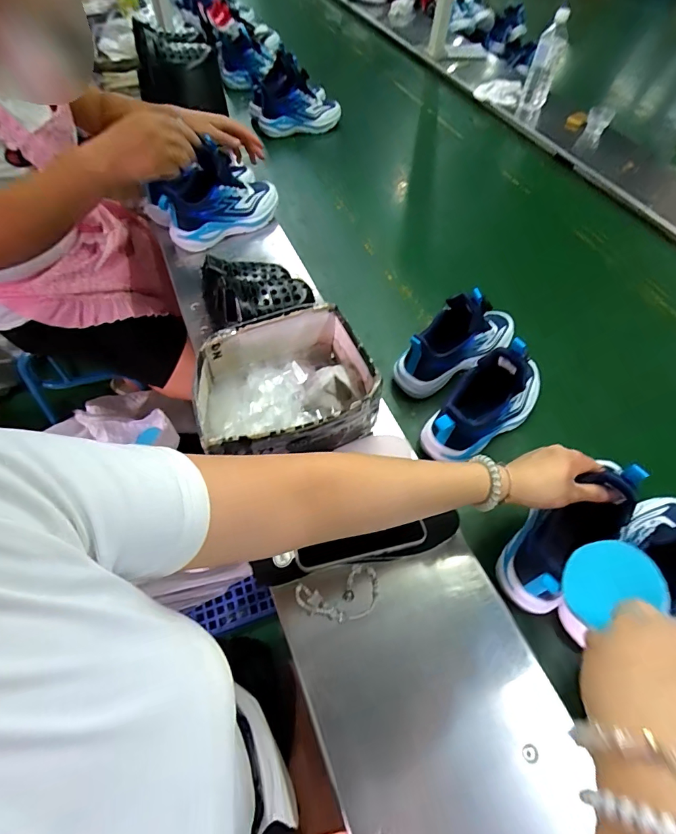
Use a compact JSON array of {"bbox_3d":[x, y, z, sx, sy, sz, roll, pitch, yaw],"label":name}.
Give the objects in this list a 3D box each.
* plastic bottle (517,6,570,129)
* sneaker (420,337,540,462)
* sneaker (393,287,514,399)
[{"bbox_3d":[0.571,-0.959,1.156,0.082,0.246,0.092,20,58,14],"label":"plastic bottle"},{"bbox_3d":[0.220,-0.038,0.573,0.223,0.139,0.079,-35,62,-21],"label":"sneaker"},{"bbox_3d":[0.188,-0.127,0.637,0.225,0.120,0.087,-31,61,-19],"label":"sneaker"}]

